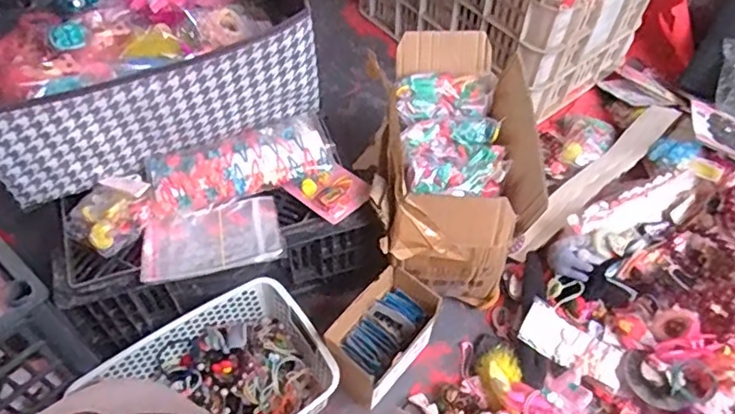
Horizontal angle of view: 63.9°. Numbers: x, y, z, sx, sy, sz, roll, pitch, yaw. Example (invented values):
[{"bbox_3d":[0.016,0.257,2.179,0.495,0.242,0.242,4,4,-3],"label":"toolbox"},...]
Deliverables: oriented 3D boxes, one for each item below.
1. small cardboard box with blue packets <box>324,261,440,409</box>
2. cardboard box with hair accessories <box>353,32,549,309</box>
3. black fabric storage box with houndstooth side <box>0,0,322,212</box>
[{"bbox_3d":[0.020,0.177,0.787,0.092,0.115,0.162,36,61,22],"label":"small cardboard box with blue packets"},{"bbox_3d":[0.106,-0.058,0.849,0.205,0.209,0.323,-2,54,-2],"label":"cardboard box with hair accessories"},{"bbox_3d":[-0.312,-0.229,0.790,0.450,0.152,0.359,-21,57,-15],"label":"black fabric storage box with houndstooth side"}]

